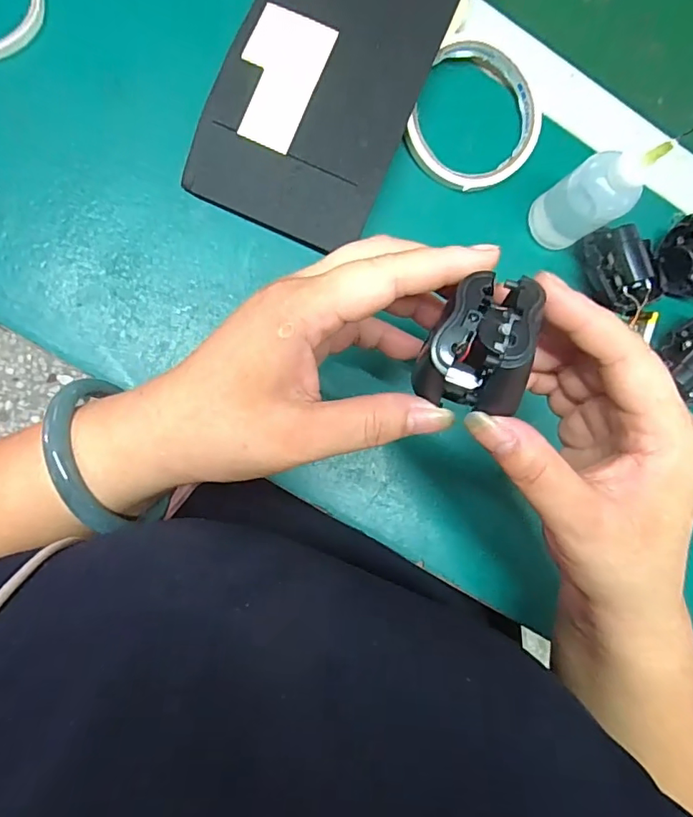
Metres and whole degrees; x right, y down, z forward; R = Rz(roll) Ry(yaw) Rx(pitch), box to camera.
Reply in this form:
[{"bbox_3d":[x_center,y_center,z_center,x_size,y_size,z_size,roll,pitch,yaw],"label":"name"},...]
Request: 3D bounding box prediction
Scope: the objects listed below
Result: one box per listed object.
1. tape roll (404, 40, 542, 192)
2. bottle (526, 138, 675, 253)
[{"bbox_3d":[0.083,-0.183,0.333,0.079,0.012,0.090,23,84,-7],"label":"tape roll"},{"bbox_3d":[0.141,-0.120,0.302,0.035,0.079,0.032,13,86,-8],"label":"bottle"}]

